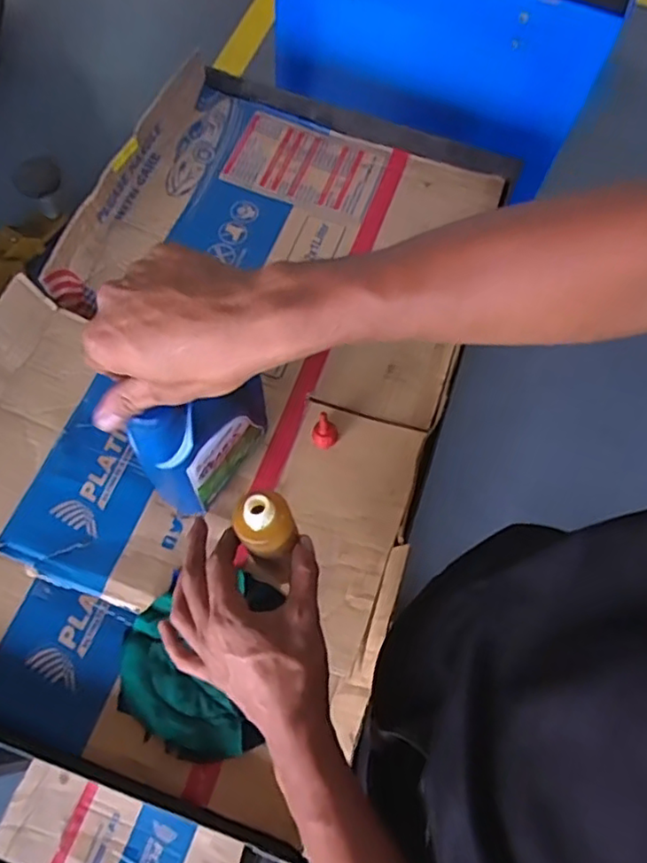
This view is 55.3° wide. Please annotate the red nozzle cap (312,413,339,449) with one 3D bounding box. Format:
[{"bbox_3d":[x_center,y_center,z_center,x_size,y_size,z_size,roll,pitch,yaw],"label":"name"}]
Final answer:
[{"bbox_3d":[0.002,0.000,0.649,0.027,0.042,0.022,2,67,0],"label":"red nozzle cap"}]

